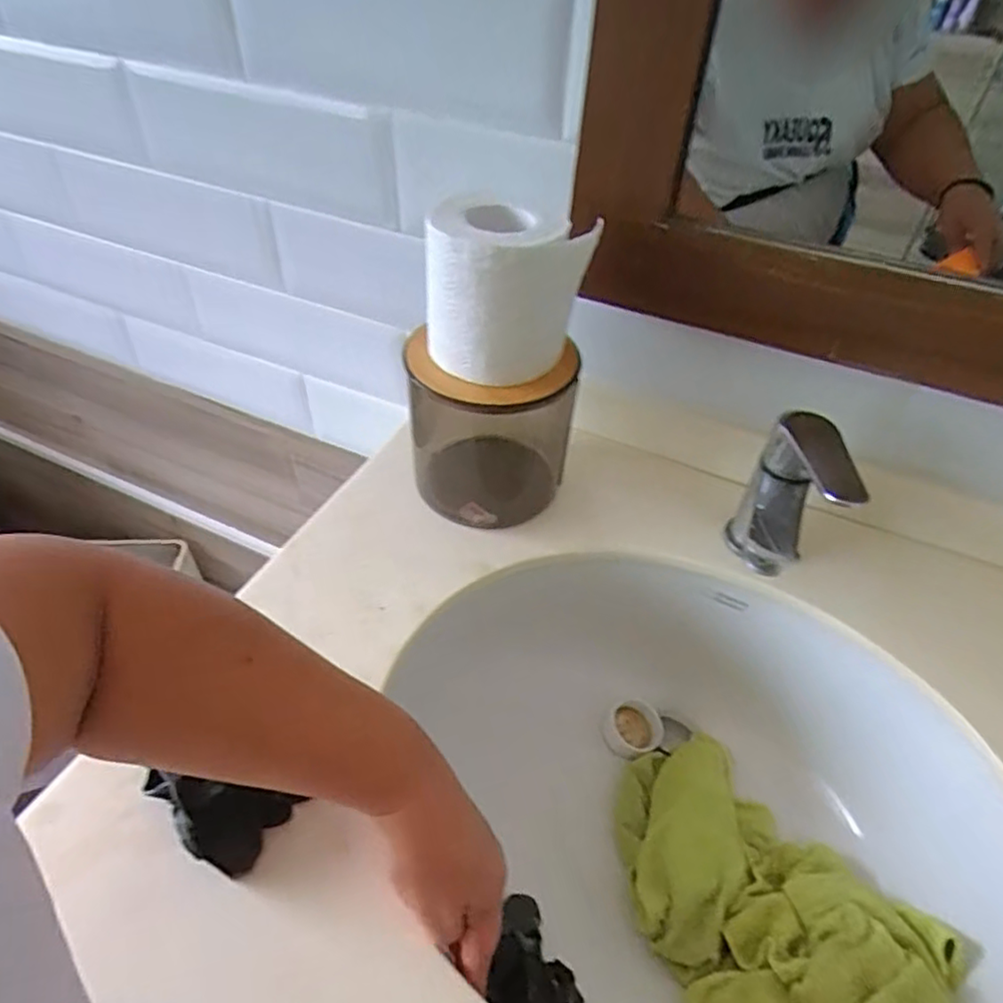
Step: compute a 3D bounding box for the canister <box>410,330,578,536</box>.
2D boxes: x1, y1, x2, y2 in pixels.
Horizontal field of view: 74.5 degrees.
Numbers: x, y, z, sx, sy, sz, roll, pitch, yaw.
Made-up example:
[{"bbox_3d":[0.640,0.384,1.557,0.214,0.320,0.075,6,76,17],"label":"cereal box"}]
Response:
[{"bbox_3d":[-0.007,-0.061,0.535,0.124,0.131,0.109,-5,46,-8],"label":"canister"}]

